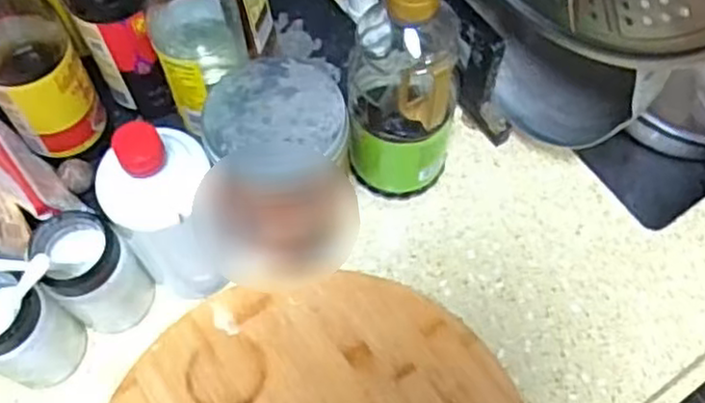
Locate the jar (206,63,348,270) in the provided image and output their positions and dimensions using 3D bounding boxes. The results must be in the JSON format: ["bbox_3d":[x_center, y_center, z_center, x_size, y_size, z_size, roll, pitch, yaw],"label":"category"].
[{"bbox_3d":[-0.050,-0.022,0.547,0.094,0.164,0.089,2,63,1],"label":"jar"}]

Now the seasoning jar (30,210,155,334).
[{"bbox_3d":[-0.195,0.057,0.542,0.056,0.115,0.058,0,63,0],"label":"seasoning jar"}]

